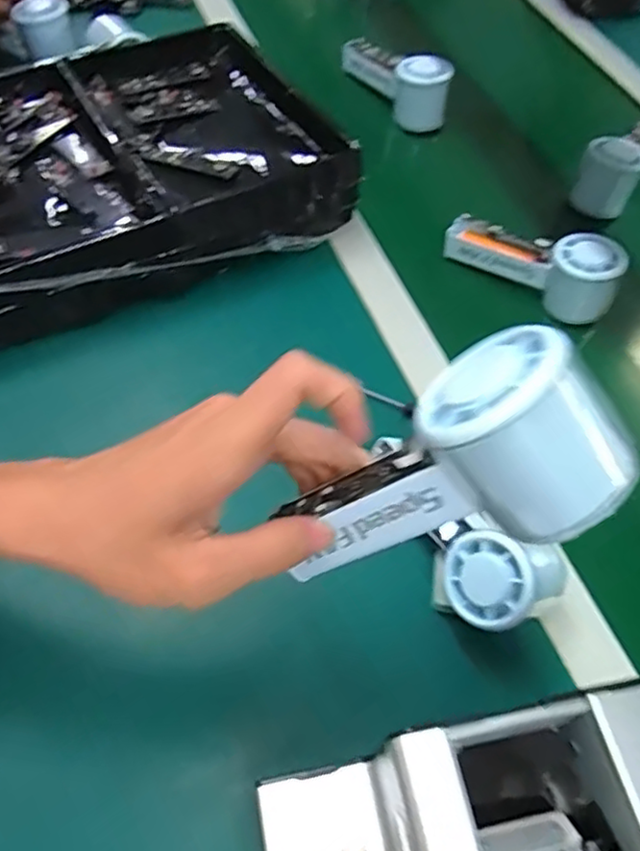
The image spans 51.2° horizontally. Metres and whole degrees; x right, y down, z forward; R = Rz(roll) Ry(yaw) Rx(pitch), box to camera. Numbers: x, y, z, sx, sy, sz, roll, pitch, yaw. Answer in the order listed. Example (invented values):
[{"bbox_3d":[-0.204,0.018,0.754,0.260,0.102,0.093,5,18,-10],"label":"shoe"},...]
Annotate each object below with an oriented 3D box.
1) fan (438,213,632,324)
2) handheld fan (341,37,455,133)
[{"bbox_3d":[0.186,-0.148,0.592,0.151,0.058,0.053,23,58,11],"label":"fan"},{"bbox_3d":[0.085,-0.393,0.742,0.049,0.065,0.143,-22,61,-17],"label":"handheld fan"}]

